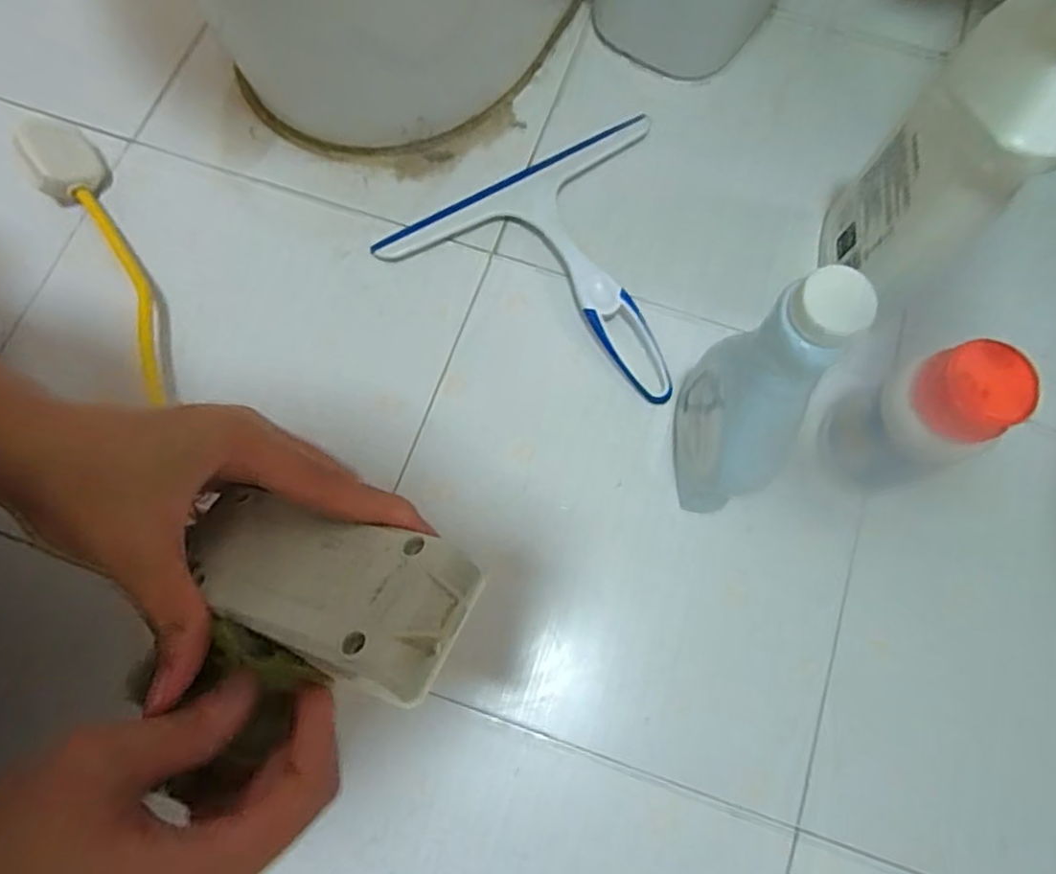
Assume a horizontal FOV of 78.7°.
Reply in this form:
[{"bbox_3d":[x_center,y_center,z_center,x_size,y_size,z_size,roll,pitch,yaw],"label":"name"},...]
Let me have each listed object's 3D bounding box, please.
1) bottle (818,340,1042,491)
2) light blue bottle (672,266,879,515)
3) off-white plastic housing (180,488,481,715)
[{"bbox_3d":[0.221,-0.004,0.377,0.052,0.132,0.056,0,76,-2],"label":"bottle"},{"bbox_3d":[0.119,-0.021,0.347,0.054,0.205,0.087,26,76,5],"label":"light blue bottle"},{"bbox_3d":[-0.083,0.051,0.246,0.135,0.019,0.052,14,73,28],"label":"off-white plastic housing"}]

